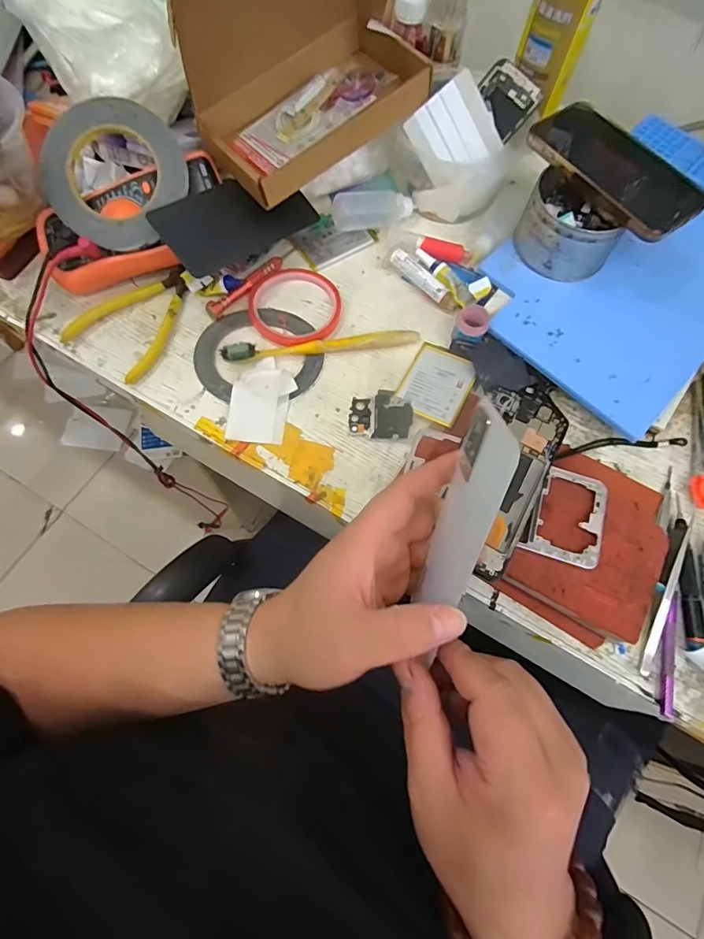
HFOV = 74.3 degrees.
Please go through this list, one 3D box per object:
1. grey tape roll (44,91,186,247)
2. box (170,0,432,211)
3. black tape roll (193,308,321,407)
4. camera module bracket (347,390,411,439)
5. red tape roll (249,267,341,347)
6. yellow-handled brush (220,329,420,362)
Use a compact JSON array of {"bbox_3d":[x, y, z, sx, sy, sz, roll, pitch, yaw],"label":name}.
[{"bbox_3d":[-0.215,-0.270,0.421,0.118,0.019,0.126,0,92,-1],"label":"grey tape roll"},{"bbox_3d":[-0.039,-0.361,0.395,0.210,0.147,0.117,-36,74,-15],"label":"box"},{"bbox_3d":[-0.091,-0.112,0.446,0.116,0.005,0.106,1,69,-2],"label":"black tape roll"},{"bbox_3d":[0.027,-0.052,0.425,0.055,0.006,0.048,6,68,0],"label":"camera module bracket"},{"bbox_3d":[-0.057,-0.164,0.458,0.095,0.010,0.087,1,69,-2],"label":"red tape roll"},{"bbox_3d":[-0.028,-0.120,0.438,0.183,0.024,0.013,-9,69,-6],"label":"yellow-handled brush"}]

